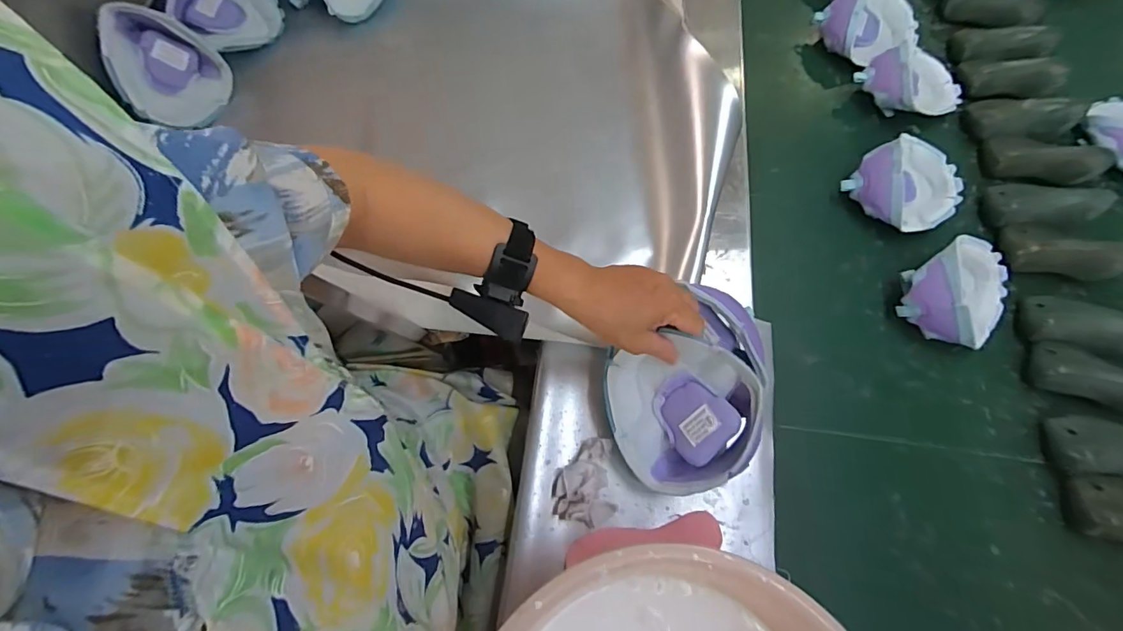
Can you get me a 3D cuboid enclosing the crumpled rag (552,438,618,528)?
[{"bbox_3d":[0.021,0.161,0.473,0.059,0.022,0.078,-3,68,-2],"label":"crumpled rag"}]

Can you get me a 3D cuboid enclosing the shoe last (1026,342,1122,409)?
[{"bbox_3d":[0.610,0.069,0.547,0.135,0.046,0.059,16,69,5],"label":"shoe last"}]

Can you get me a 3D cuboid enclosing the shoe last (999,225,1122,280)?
[{"bbox_3d":[0.626,-0.080,0.604,0.141,0.050,0.065,8,68,2],"label":"shoe last"}]

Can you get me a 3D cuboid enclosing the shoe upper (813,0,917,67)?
[{"bbox_3d":[0.473,-0.446,0.744,0.138,0.059,0.110,-18,70,-8],"label":"shoe upper"}]

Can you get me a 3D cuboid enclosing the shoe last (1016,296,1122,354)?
[{"bbox_3d":[0.624,0.015,0.567,0.149,0.041,0.056,11,68,16],"label":"shoe last"}]

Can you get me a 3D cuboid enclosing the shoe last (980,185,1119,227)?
[{"bbox_3d":[0.634,-0.147,0.635,0.143,0.045,0.076,-5,68,-3],"label":"shoe last"}]

